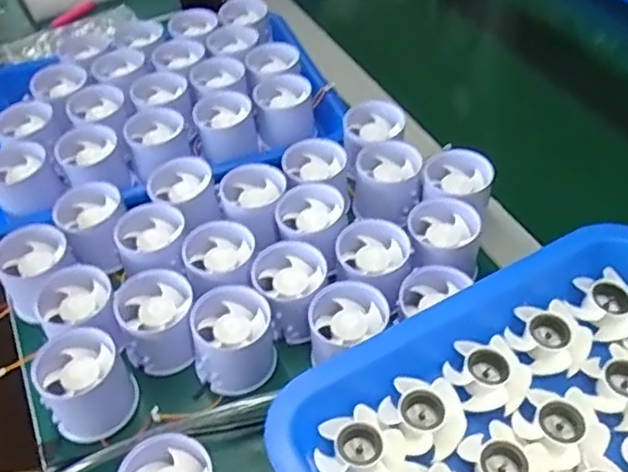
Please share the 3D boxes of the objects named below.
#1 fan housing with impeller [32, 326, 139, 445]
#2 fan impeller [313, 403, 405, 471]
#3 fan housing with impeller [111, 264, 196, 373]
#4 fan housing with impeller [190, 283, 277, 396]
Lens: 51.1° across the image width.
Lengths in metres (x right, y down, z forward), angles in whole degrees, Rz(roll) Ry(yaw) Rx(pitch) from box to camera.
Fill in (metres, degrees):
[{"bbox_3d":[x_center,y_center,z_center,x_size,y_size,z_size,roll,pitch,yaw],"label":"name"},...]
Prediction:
[{"bbox_3d":[-0.147,0.097,0.425,0.054,0.047,0.054,-2,47,2],"label":"fan housing with impeller"},{"bbox_3d":[0.024,0.110,0.332,0.042,0.018,0.042,-21,49,-16],"label":"fan impeller"},{"bbox_3d":[-0.107,0.059,0.455,0.049,0.050,0.052,-2,47,2],"label":"fan housing with impeller"},{"bbox_3d":[-0.054,0.069,0.440,0.054,0.042,0.058,-10,47,-6],"label":"fan housing with impeller"}]

